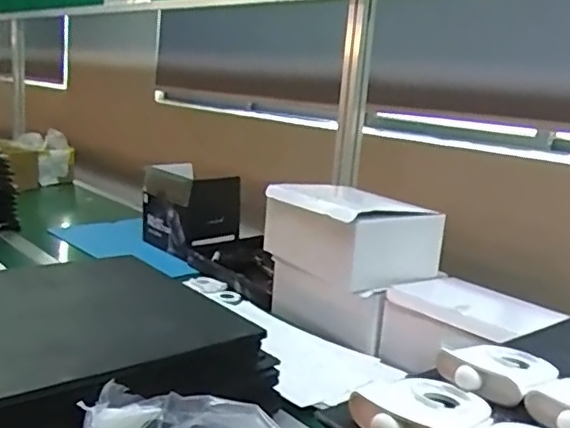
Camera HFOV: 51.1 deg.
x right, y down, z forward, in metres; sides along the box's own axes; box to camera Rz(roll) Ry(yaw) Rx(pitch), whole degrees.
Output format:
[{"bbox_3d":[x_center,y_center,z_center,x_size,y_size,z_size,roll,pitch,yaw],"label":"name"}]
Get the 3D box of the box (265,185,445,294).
[{"bbox_3d":[0.108,0.042,1.015,0.197,0.133,0.225,-3,14,-34],"label":"box"}]

